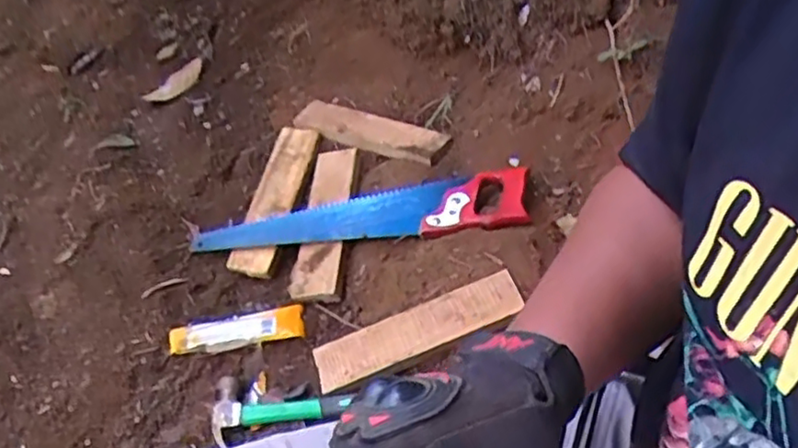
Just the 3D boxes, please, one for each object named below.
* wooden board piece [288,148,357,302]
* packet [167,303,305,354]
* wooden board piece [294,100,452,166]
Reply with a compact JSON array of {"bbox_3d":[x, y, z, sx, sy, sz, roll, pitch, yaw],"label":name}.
[{"bbox_3d":[-0.103,-0.005,0.925,0.069,0.032,0.246,-1,56,7],"label":"wooden board piece"},{"bbox_3d":[-0.207,0.130,0.849,0.171,0.023,0.049,-8,40,-1],"label":"packet"},{"bbox_3d":[-0.044,-0.138,1.011,0.261,0.024,0.066,20,47,29],"label":"wooden board piece"}]

